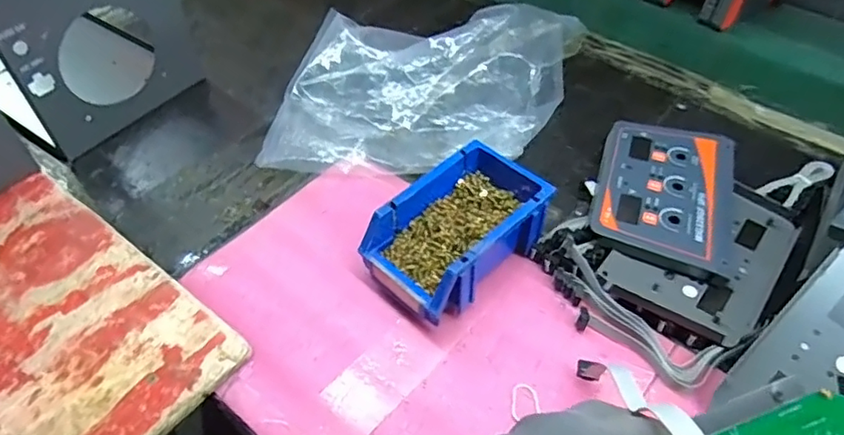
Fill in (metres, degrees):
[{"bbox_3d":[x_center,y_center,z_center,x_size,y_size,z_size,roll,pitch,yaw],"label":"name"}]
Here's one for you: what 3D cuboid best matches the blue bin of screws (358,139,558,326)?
[{"bbox_3d":[0.034,0.015,0.537,0.099,0.075,0.165,36,60,28],"label":"blue bin of screws"}]

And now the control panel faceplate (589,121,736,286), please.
[{"bbox_3d":[0.246,-0.027,0.581,0.130,0.014,0.190,13,51,14],"label":"control panel faceplate"}]

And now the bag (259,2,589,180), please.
[{"bbox_3d":[0.009,-0.169,0.702,0.365,0.078,0.274,1,50,4],"label":"bag"}]

